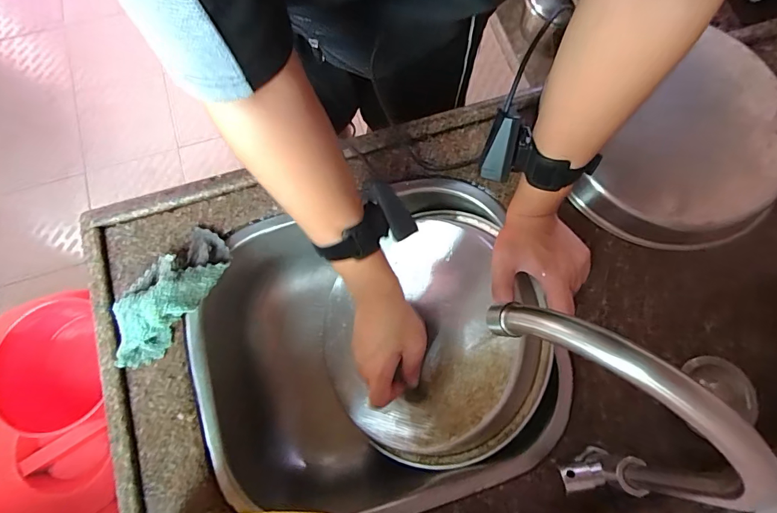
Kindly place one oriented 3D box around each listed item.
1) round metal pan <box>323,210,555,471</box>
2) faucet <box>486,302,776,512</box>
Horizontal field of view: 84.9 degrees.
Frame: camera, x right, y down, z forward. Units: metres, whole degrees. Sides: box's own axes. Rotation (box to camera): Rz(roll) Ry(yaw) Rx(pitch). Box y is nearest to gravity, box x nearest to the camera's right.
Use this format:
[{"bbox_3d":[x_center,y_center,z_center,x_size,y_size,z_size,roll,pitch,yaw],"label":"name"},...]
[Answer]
[{"bbox_3d":[0.049,0.105,0.515,0.273,0.046,0.263,-10,70,30],"label":"round metal pan"},{"bbox_3d":[0.139,0.113,0.297,0.195,0.221,0.049,44,79,10],"label":"faucet"}]

